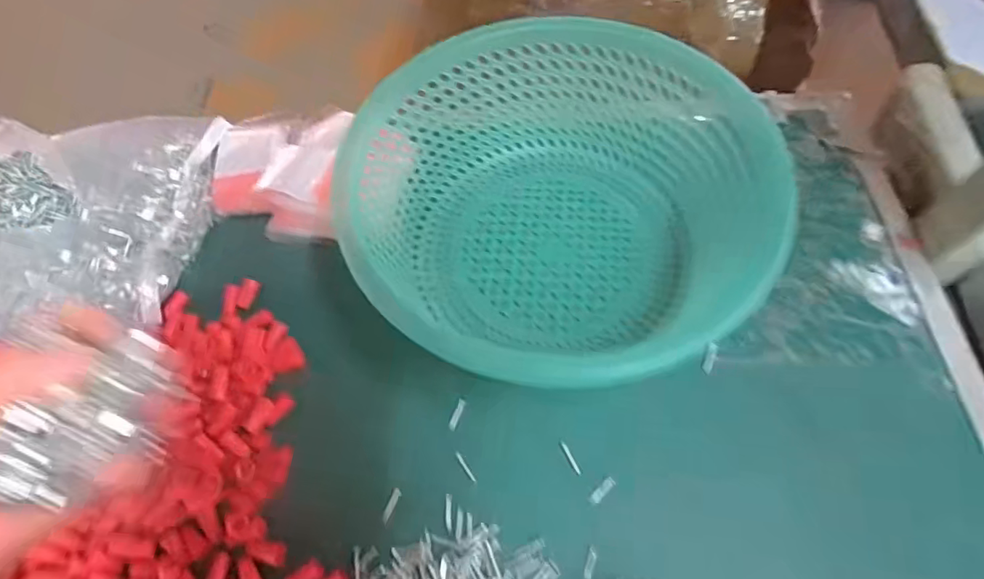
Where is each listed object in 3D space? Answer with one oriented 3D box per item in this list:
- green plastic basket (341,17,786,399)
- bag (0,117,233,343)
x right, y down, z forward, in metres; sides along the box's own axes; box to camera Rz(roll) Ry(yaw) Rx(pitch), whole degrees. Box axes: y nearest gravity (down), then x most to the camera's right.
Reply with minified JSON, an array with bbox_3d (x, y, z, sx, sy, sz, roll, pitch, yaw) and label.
[{"bbox_3d":[0.045,-0.056,0.385,0.255,0.103,0.257,-2,61,3],"label":"green plastic basket"},{"bbox_3d":[-0.360,-0.053,0.432,0.262,0.056,0.193,-4,61,2],"label":"bag"}]

